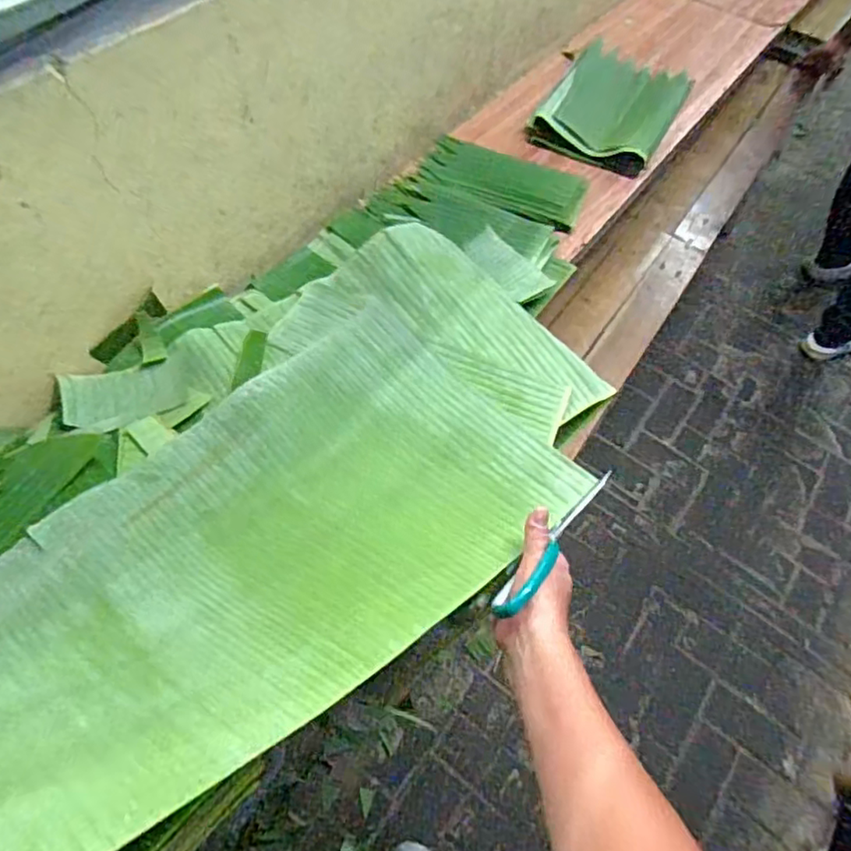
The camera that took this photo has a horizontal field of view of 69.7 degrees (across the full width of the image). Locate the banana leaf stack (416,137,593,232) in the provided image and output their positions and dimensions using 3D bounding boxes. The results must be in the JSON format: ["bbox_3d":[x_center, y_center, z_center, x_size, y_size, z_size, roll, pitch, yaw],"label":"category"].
[{"bbox_3d":[0.120,-0.377,0.947,0.248,0.026,0.136,26,60,13],"label":"banana leaf stack"}]

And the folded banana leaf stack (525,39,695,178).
[{"bbox_3d":[0.328,-0.563,1.063,0.203,0.044,0.328,26,60,13],"label":"folded banana leaf stack"}]

